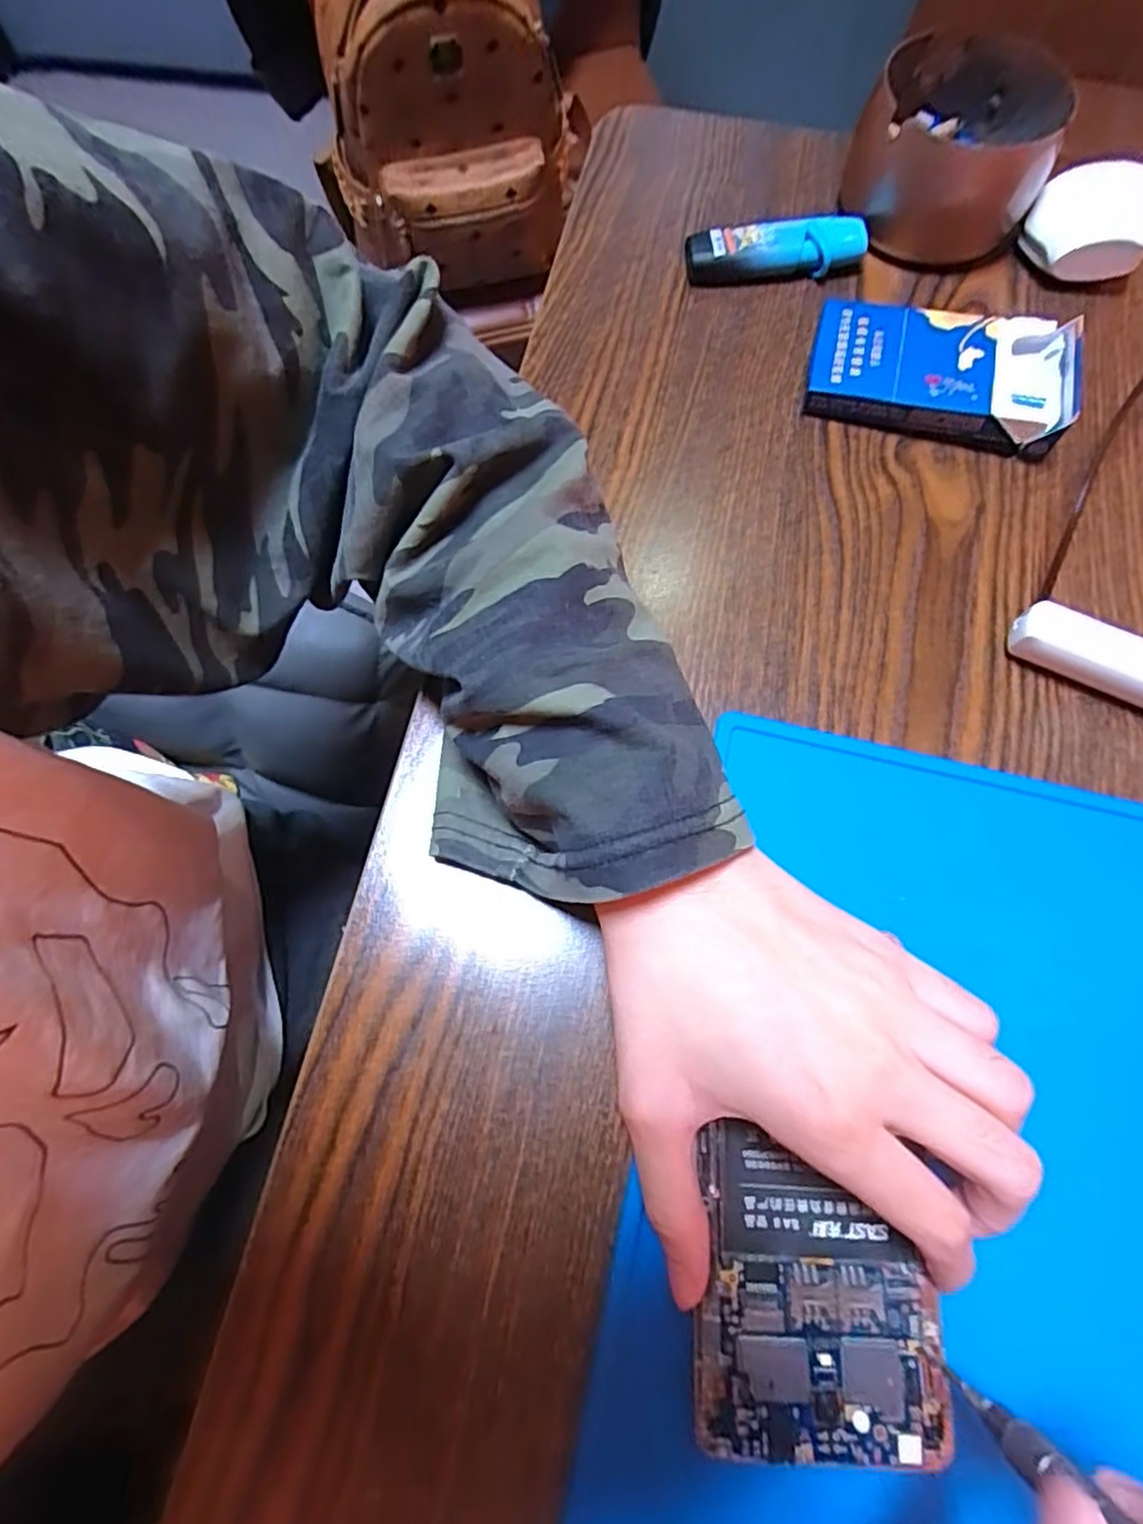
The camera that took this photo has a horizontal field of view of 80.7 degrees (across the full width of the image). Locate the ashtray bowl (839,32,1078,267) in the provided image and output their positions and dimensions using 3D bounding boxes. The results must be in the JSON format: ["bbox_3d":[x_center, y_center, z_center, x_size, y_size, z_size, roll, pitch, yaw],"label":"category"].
[{"bbox_3d":[0.179,-0.289,0.318,0.085,0.050,0.091,0,72,0],"label":"ashtray bowl"}]

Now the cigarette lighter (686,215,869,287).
[{"bbox_3d":[0.096,-0.240,0.317,0.082,0.016,0.020,-7,72,-2],"label":"cigarette lighter"}]

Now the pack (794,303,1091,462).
[{"bbox_3d":[0.161,-0.169,0.294,0.109,0.021,0.054,14,73,4],"label":"pack"}]

